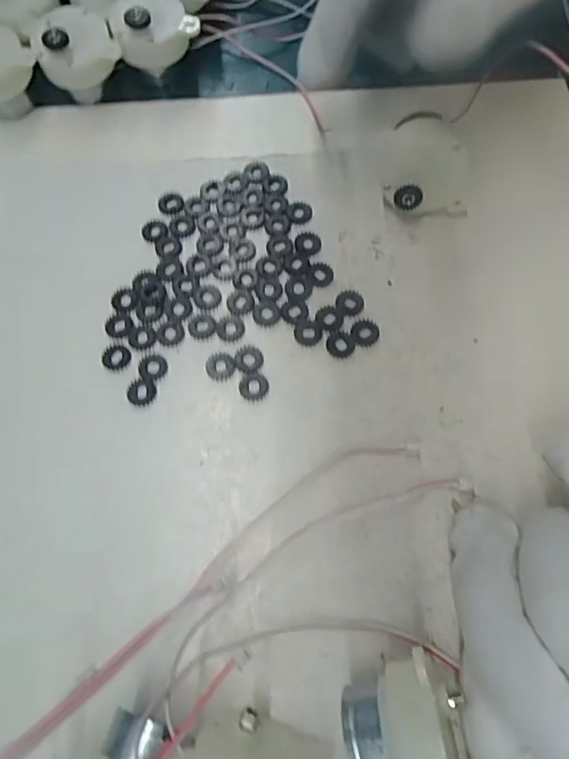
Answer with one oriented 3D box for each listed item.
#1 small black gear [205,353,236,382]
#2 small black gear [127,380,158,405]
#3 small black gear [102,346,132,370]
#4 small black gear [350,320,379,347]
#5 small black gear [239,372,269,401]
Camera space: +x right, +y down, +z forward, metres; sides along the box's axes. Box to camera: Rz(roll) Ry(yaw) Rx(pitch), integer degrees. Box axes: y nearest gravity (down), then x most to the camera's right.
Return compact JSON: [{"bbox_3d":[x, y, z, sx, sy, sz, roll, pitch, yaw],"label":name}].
[{"bbox_3d":[-0.024,-0.005,0.188,0.011,0.004,0.011,0,75,-1],"label":"small black gear"},{"bbox_3d":[-0.052,0.004,0.186,0.010,0.004,0.010,-1,70,2],"label":"small black gear"},{"bbox_3d":[-0.063,-0.008,0.191,0.010,0.004,0.010,-1,70,2],"label":"small black gear"},{"bbox_3d":[0.030,-0.018,0.192,0.010,0.004,0.011,-1,70,2],"label":"small black gear"},{"bbox_3d":[-0.011,0.002,0.186,0.010,0.004,0.010,-1,70,2],"label":"small black gear"}]

